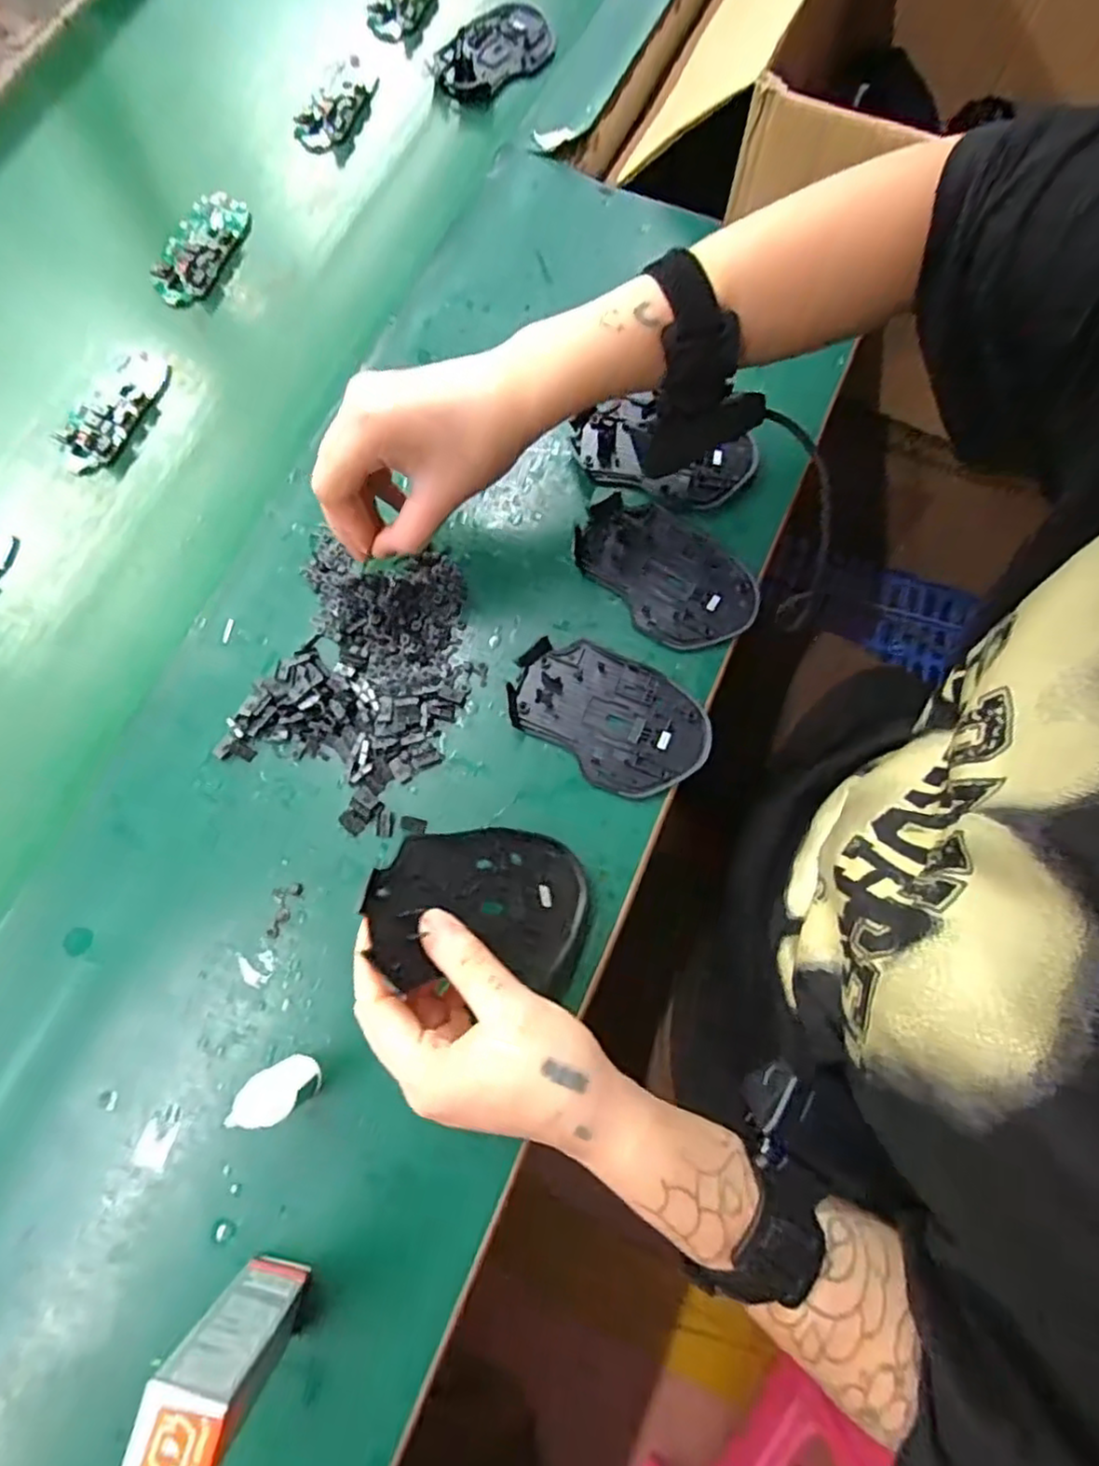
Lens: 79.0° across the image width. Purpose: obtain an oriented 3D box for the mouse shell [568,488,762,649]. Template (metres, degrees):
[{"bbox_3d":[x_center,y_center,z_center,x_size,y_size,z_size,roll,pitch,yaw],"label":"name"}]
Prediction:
[{"bbox_3d":[0.070,-0.100,0.406,0.072,0.011,0.113,-43,77,-10],"label":"mouse shell"}]

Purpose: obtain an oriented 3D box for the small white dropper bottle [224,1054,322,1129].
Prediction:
[{"bbox_3d":[-0.124,0.164,0.306,0.019,0.060,0.021,-14,74,-3],"label":"small white dropper bottle"}]

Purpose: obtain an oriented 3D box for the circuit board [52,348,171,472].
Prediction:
[{"bbox_3d":[-0.294,-0.221,0.448,0.044,0.012,0.100,26,76,8],"label":"circuit board"}]

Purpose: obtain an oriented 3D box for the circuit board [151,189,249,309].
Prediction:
[{"bbox_3d":[-0.256,-0.354,0.484,0.049,0.017,0.096,18,75,6],"label":"circuit board"}]

